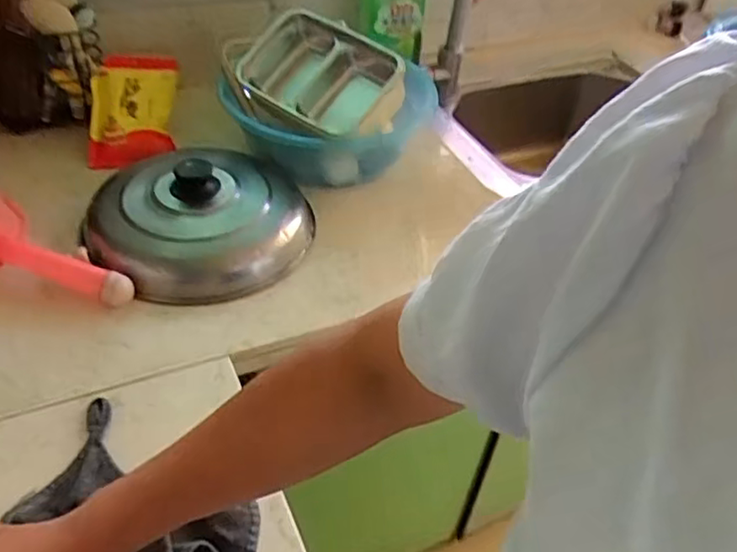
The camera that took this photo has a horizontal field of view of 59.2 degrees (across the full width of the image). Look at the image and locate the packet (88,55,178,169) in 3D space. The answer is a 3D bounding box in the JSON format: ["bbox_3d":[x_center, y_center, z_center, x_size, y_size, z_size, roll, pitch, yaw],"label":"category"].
[{"bbox_3d":[-0.344,-0.255,0.947,0.115,0.075,0.205,-4,44,-11],"label":"packet"}]

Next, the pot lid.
[{"bbox_3d":[-0.193,-0.085,0.781,0.240,0.075,0.260,3,43,-3],"label":"pot lid"}]

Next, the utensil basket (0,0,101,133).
[{"bbox_3d":[-0.473,-0.338,0.918,0.163,0.225,0.111,-10,45,-17],"label":"utensil basket"}]

